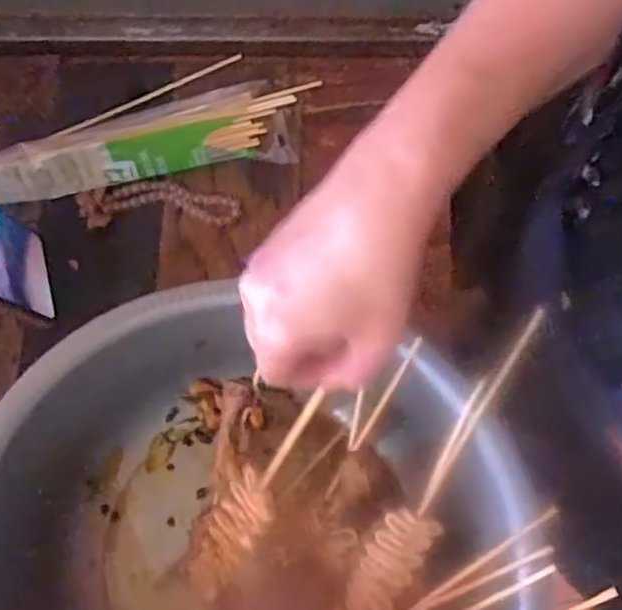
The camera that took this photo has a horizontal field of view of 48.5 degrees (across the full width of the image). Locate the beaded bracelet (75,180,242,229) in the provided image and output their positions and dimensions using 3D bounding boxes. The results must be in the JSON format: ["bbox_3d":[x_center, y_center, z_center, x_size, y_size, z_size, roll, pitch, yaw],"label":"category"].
[{"bbox_3d":[-0.121,-0.079,0.541,0.127,0.016,0.039,0,75,1],"label":"beaded bracelet"}]

